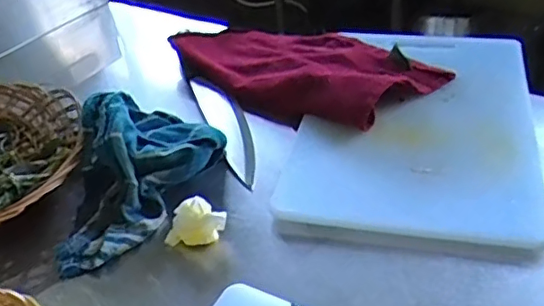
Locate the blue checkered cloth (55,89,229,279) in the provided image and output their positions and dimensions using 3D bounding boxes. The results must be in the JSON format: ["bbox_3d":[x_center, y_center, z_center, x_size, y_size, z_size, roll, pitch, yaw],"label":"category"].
[{"bbox_3d":[-0.110,0.013,0.503,0.125,0.067,0.170,-2,39,2],"label":"blue checkered cloth"}]

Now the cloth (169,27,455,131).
[{"bbox_3d":[0.032,-0.106,0.651,0.274,0.047,0.157,29,48,33],"label":"cloth"}]

